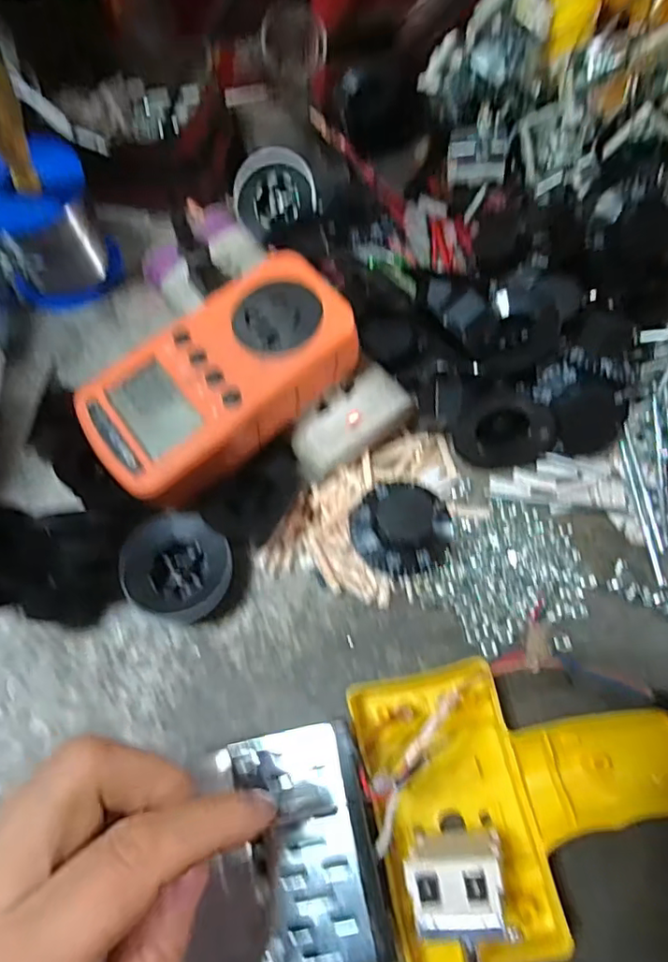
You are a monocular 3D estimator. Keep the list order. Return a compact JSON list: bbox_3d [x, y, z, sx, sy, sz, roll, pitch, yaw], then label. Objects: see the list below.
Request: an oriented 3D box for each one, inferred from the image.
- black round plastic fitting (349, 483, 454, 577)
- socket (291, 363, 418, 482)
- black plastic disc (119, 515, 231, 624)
[{"bbox_3d":[0.033,0.020,0.267,0.048,0.026,0.045,0,68,1],"label":"black round plastic fitting"},{"bbox_3d":[0.008,-0.027,0.286,0.062,0.023,0.034,-33,71,-12],"label":"socket"},{"bbox_3d":[-0.072,0.042,0.265,0.048,0.024,0.046,0,68,1],"label":"black plastic disc"}]

